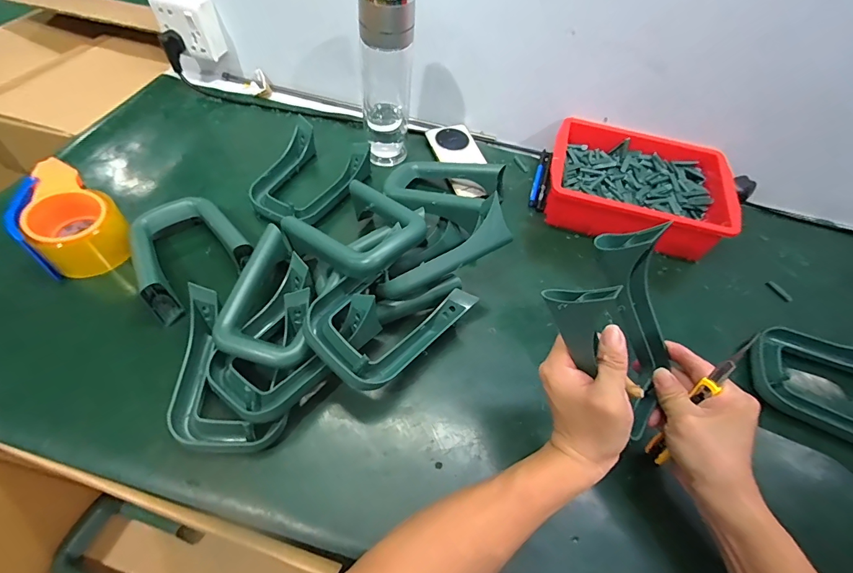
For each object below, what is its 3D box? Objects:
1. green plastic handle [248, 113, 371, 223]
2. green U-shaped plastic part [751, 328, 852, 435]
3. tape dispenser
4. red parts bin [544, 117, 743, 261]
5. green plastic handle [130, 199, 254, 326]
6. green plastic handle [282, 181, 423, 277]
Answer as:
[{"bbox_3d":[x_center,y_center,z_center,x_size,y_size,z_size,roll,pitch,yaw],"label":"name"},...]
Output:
[{"bbox_3d":[-0.174,-0.155,0.588,0.125,0.055,0.160,27,56,13],"label":"green plastic handle"},{"bbox_3d":[0.462,0.104,0.453,0.162,0.058,0.127,22,55,10],"label":"green U-shaped plastic part"},{"bbox_3d":[-0.443,-0.081,0.500,0.123,0.082,0.103,38,60,20],"label":"tape dispenser"},{"bbox_3d":[0.306,-0.147,0.601,0.242,0.078,0.186,17,55,7],"label":"red parts bin"},{"bbox_3d":[-0.298,-0.047,0.498,0.124,0.058,0.163,-33,63,-25],"label":"green plastic handle"},{"bbox_3d":[-0.081,-0.065,0.481,0.125,0.043,0.151,-37,54,-22],"label":"green plastic handle"}]

